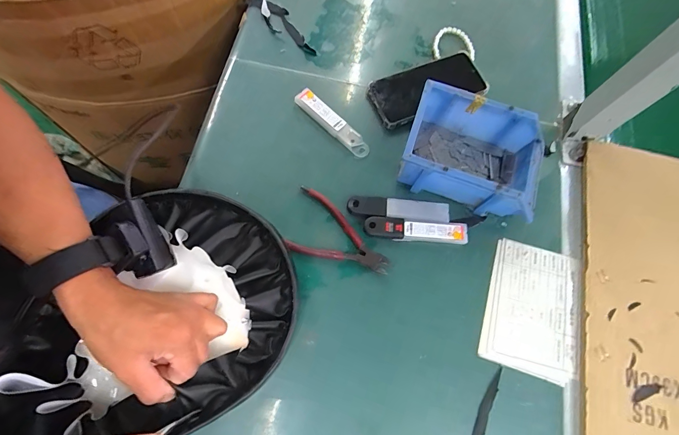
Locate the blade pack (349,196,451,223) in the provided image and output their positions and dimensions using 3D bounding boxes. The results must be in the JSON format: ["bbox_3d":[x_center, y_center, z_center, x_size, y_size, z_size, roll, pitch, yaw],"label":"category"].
[{"bbox_3d":[0.075,-0.010,0.437,0.125,0.007,0.027,5,72,0],"label":"blade pack"}]

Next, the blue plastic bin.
[{"bbox_3d":[0.169,-0.079,0.432,0.170,0.066,0.117,18,72,4],"label":"blue plastic bin"}]

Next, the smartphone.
[{"bbox_3d":[0.127,-0.187,0.494,0.164,0.016,0.076,-21,74,-8],"label":"smartphone"}]

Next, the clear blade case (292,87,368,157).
[{"bbox_3d":[-0.010,-0.129,0.472,0.125,0.012,0.025,42,75,11],"label":"clear blade case"}]

